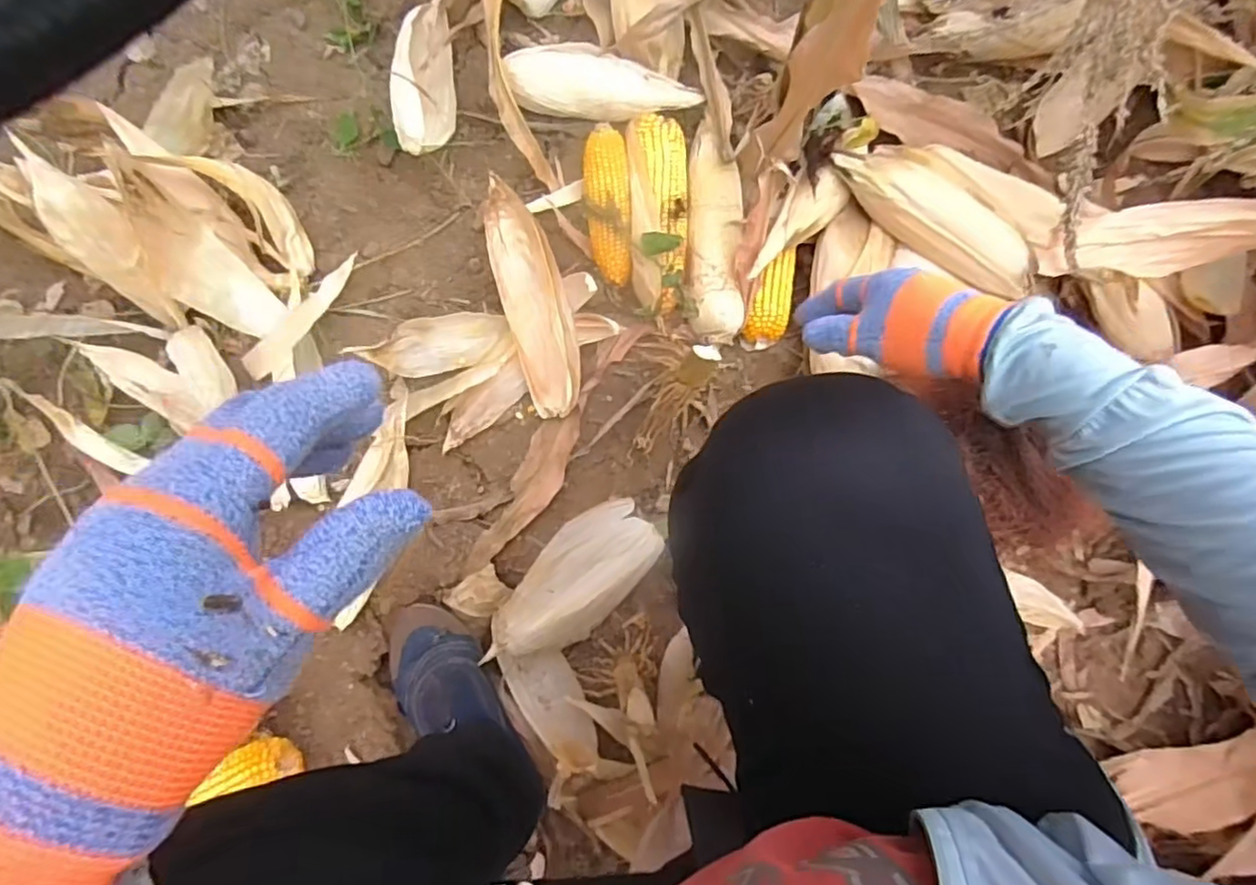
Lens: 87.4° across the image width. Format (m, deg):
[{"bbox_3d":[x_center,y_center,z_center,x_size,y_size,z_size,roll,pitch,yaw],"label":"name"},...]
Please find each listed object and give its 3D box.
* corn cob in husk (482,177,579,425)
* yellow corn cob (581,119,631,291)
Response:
[{"bbox_3d":[-0.092,-0.138,0.648,0.058,0.051,0.225,-16,104,-8],"label":"corn cob in husk"},{"bbox_3d":[-0.021,-0.252,0.699,0.045,0.039,0.160,-4,85,-7],"label":"yellow corn cob"}]

